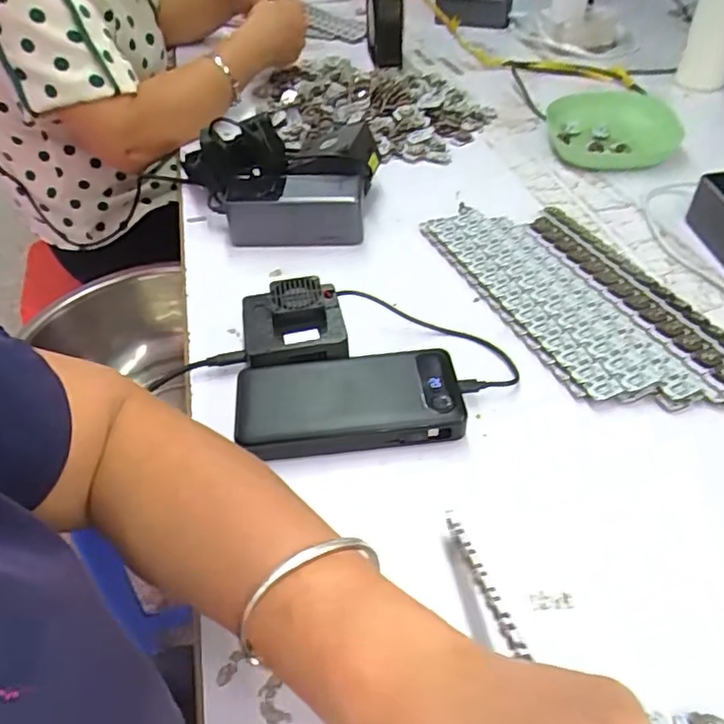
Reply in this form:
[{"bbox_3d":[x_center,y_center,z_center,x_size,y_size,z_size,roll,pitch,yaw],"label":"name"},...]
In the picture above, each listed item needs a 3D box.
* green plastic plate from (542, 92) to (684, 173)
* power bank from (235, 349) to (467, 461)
[{"bbox_3d":[0.305,-0.295,0.736,0.140,0.034,0.175,1,45,5],"label":"green plastic plate"},{"bbox_3d":[-0.009,0.031,0.421,0.154,0.030,0.074,-8,45,-5],"label":"power bank"}]

